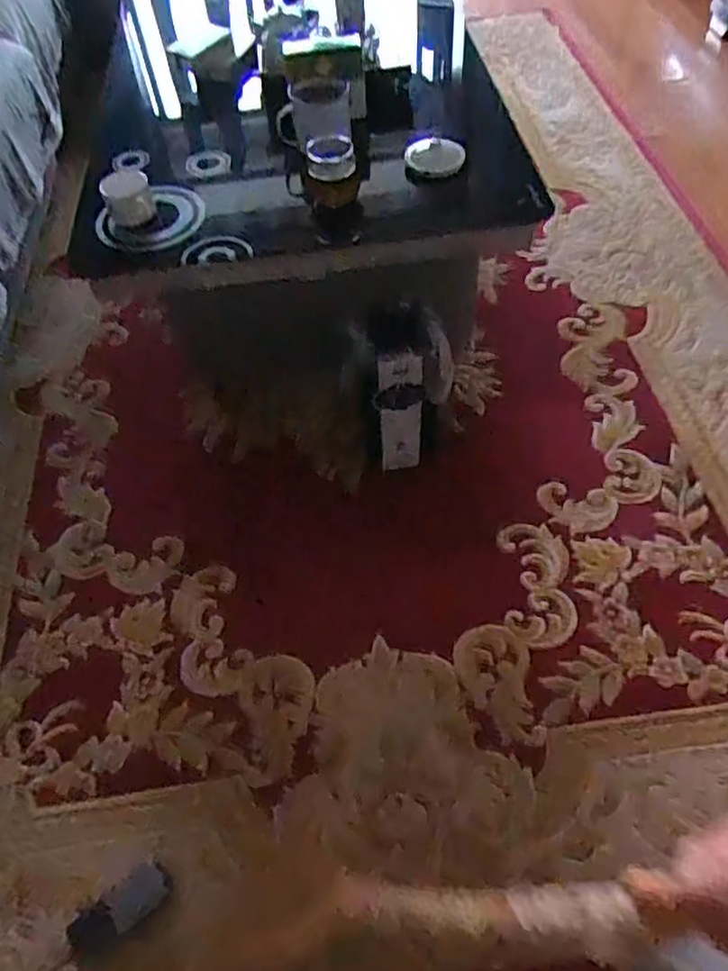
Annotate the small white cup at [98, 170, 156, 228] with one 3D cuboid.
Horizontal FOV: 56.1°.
[{"bbox_3d":[-0.371,-0.454,1.078,0.071,0.056,0.066,-2,55,3],"label":"small white cup"}]

